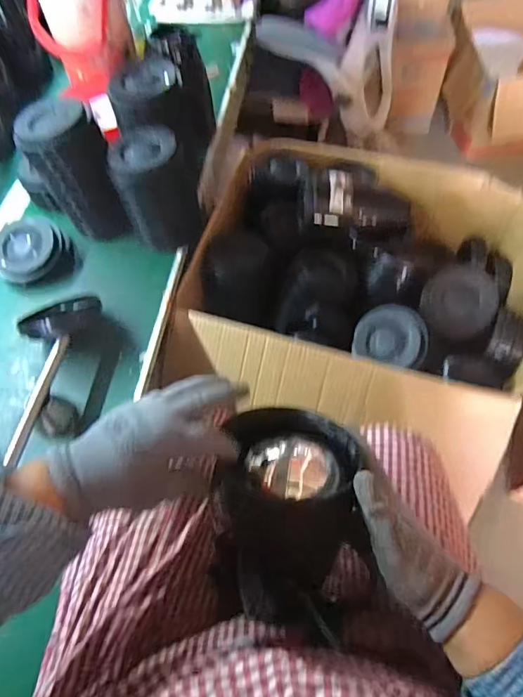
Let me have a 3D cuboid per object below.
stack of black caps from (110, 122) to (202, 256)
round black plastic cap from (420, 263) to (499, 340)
[{"bbox_3d":[-0.175,-0.275,0.782,0.115,0.169,0.126,-17,60,-6],"label":"stack of black caps"},{"bbox_3d":[0.333,-0.080,0.772,0.123,0.022,0.120,-1,98,18],"label":"round black plastic cap"}]

